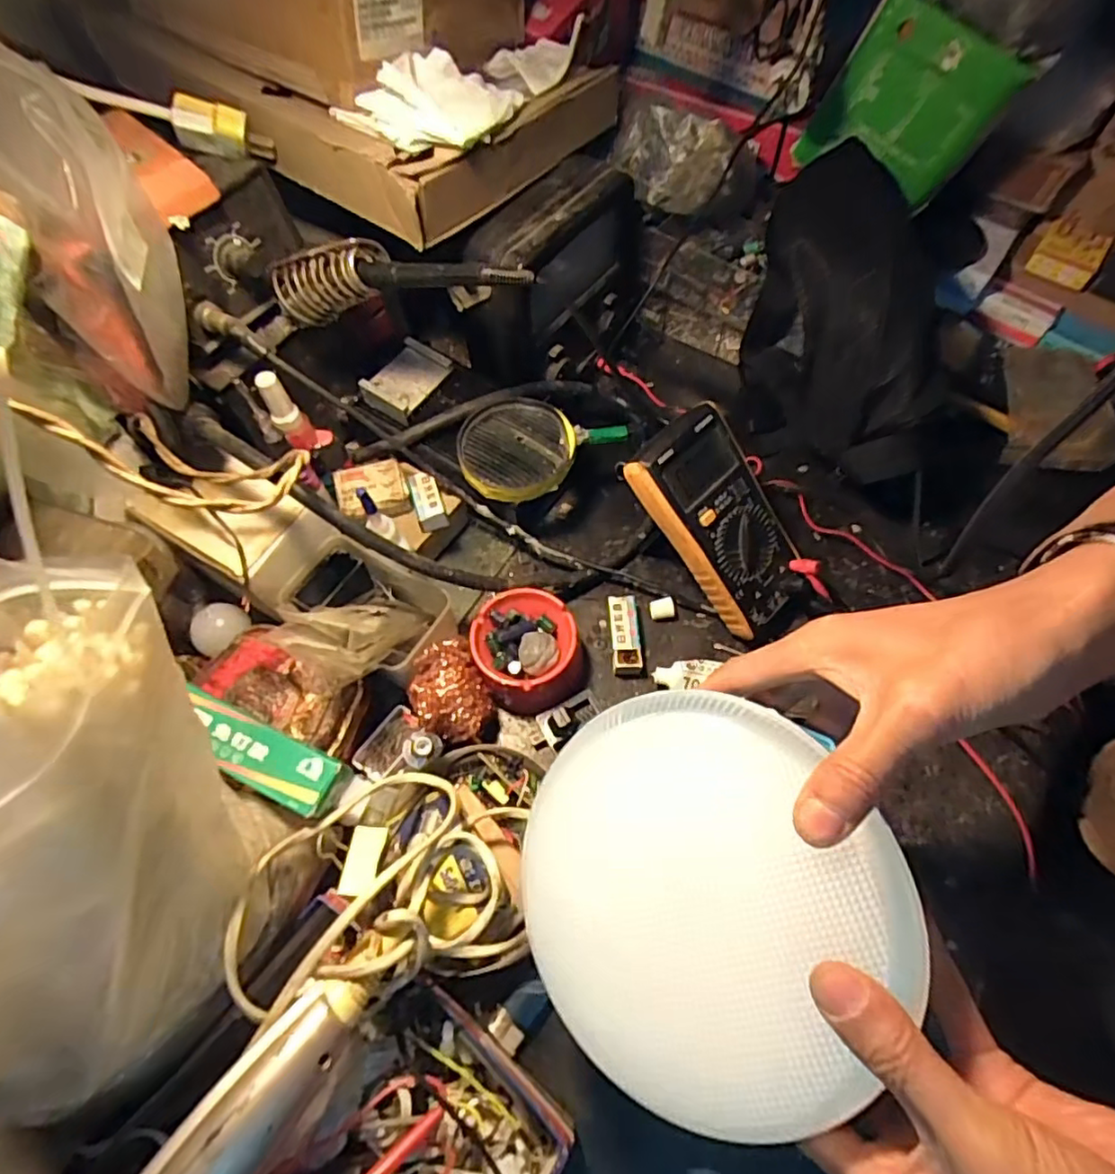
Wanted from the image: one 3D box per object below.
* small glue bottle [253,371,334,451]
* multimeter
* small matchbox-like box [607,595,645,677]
[{"bbox_3d":[-0.192,-0.127,0.460,0.032,0.072,0.016,-27,65,-14],"label":"small glue bottle"},{"bbox_3d":[0.131,-0.044,0.476,0.084,0.030,0.185,-42,108,-20],"label":"multimeter"},{"bbox_3d":[0.054,0.039,0.503,0.023,0.020,0.061,-4,62,-2],"label":"small matchbox-like box"}]

